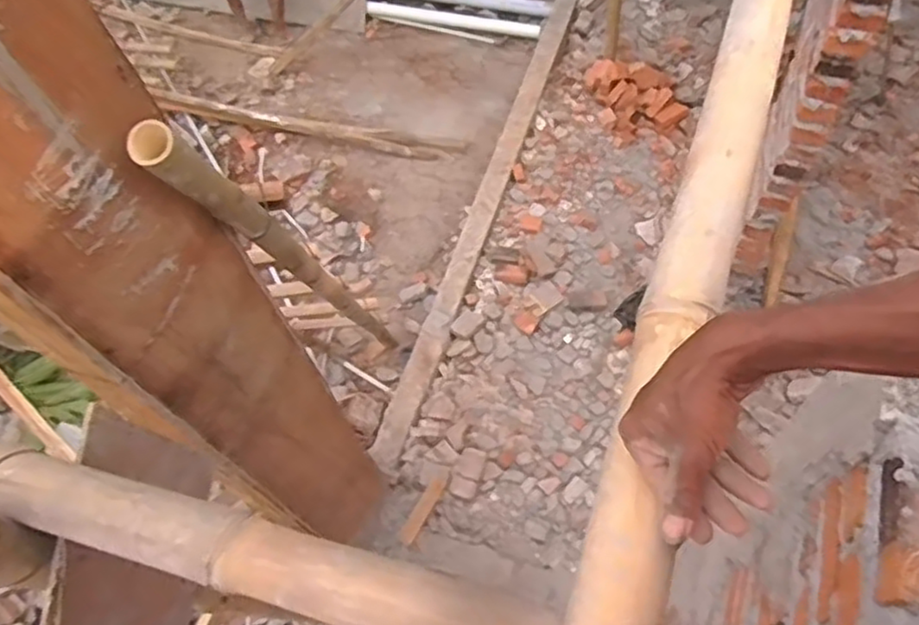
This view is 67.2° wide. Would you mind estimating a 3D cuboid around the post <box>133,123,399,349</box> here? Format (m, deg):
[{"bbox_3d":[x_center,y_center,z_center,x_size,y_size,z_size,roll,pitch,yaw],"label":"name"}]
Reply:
[{"bbox_3d":[-0.348,-0.052,1.934,0.073,2.175,0.072,7,81,3],"label":"post"}]

